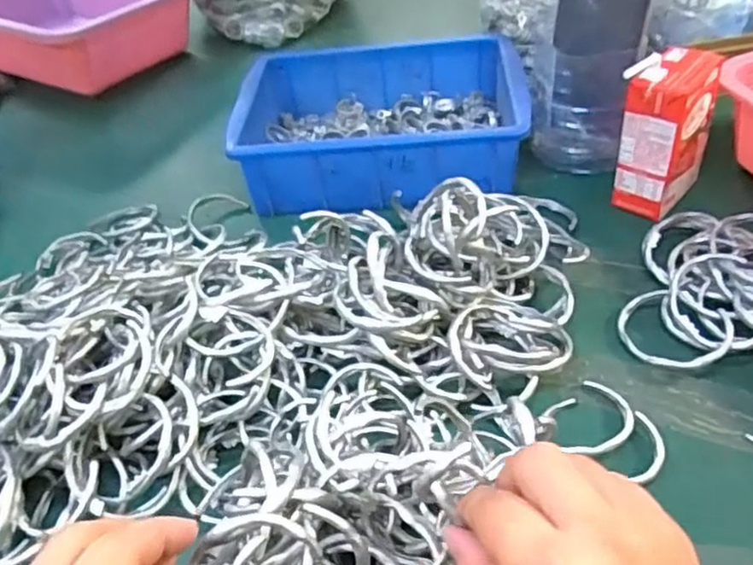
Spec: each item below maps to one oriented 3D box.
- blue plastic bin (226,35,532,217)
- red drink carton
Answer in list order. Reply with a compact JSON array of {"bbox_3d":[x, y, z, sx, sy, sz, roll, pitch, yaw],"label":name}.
[{"bbox_3d":[0.005,-0.146,0.583,0.236,0.066,0.170,-1,44,6],"label":"blue plastic bin"},{"bbox_3d":[0.216,-0.111,0.491,0.068,0.117,0.049,-36,51,-27],"label":"red drink carton"}]

